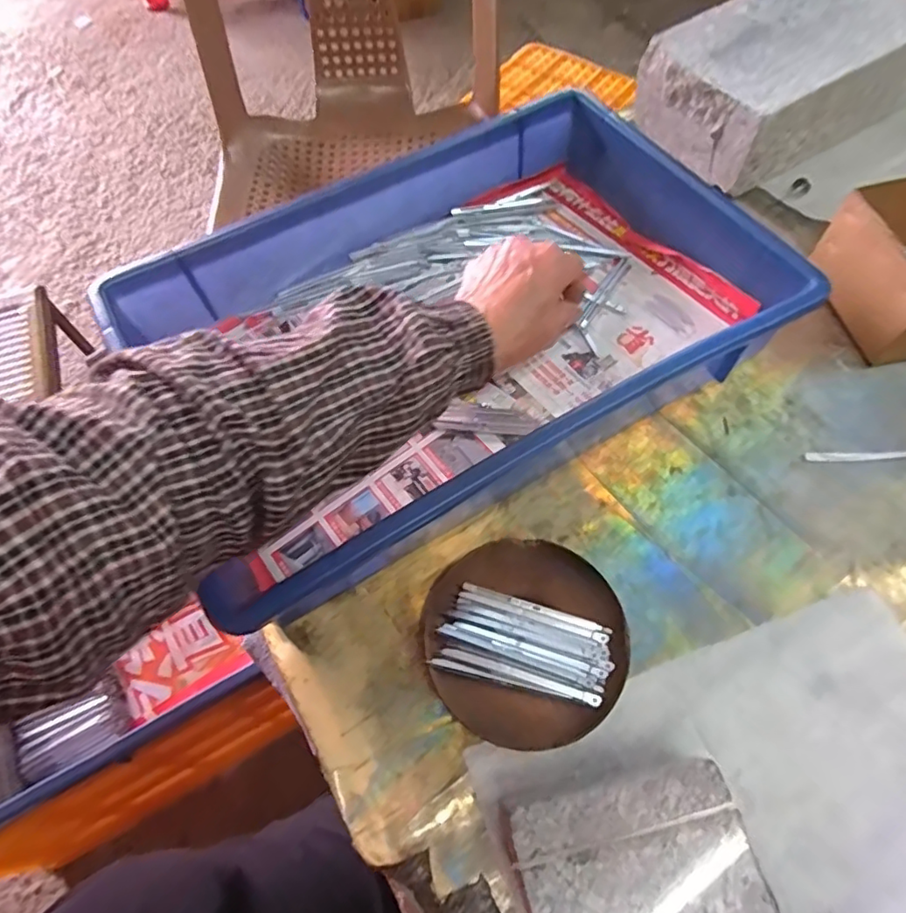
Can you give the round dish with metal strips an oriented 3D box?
[{"bbox_3d":[0.043,0.106,0.342,0.112,0.017,0.113,-1,62,3],"label":"round dish with metal strips"}]

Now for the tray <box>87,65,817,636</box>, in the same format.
[{"bbox_3d":[0.001,-0.098,0.422,0.411,0.079,0.279,-27,63,-13],"label":"tray"}]

